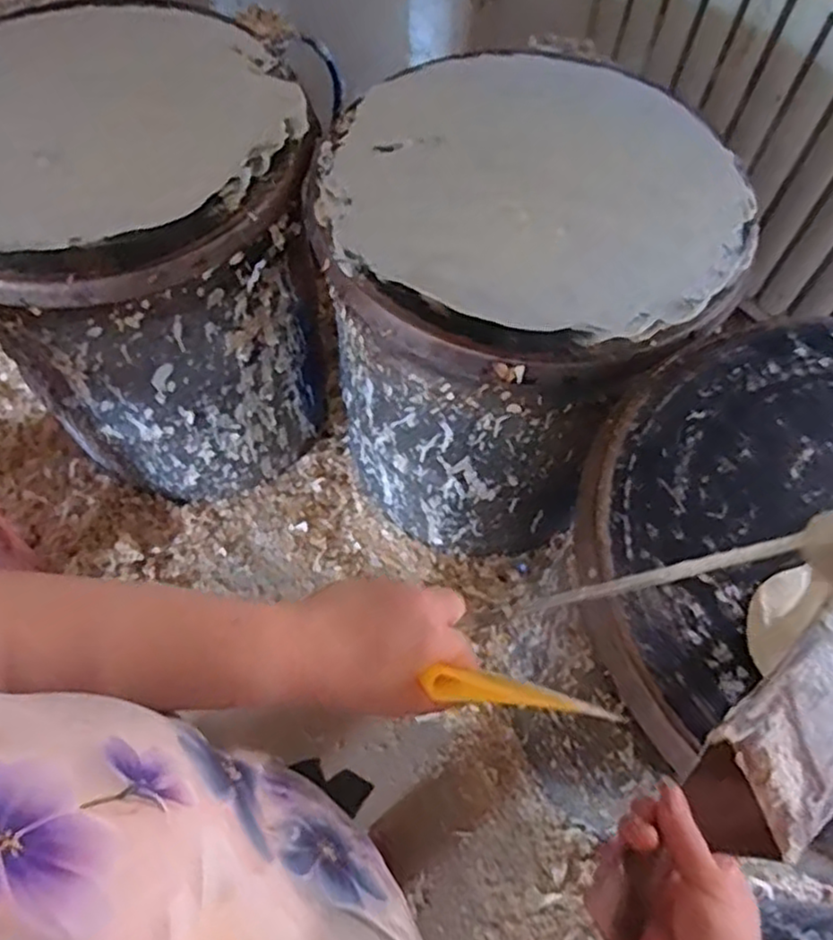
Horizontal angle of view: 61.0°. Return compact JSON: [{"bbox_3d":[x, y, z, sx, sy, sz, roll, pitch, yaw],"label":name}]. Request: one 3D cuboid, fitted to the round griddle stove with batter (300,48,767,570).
[{"bbox_3d":[0.147,-0.218,1.149,0.527,0.678,0.502,1,63,-1],"label":"round griddle stove with batter"}]

